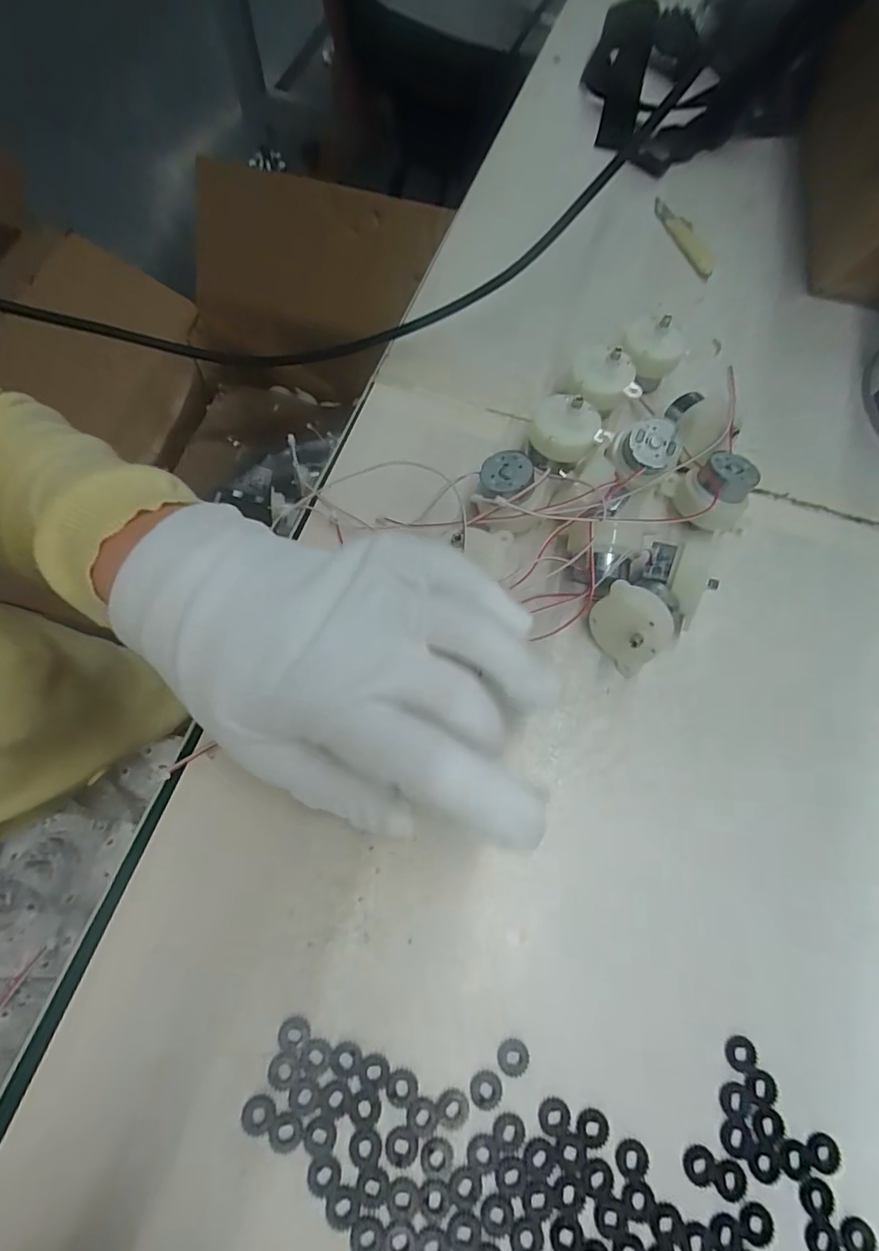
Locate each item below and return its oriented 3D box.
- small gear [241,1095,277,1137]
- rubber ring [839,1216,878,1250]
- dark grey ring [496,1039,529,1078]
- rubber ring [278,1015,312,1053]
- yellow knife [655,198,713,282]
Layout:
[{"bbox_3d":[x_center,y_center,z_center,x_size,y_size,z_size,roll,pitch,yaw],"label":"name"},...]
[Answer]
[{"bbox_3d":[-0.059,0.159,0.176,0.011,0.004,0.011,1,69,-3],"label":"small gear"},{"bbox_3d":[0.134,0.196,0.172,0.012,0.004,0.011,1,69,-3],"label":"rubber ring"},{"bbox_3d":[0.026,0.149,0.186,0.010,0.004,0.011,1,69,-3],"label":"dark grey ring"},{"bbox_3d":[-0.050,0.139,0.184,0.010,0.004,0.010,1,69,-3],"label":"rubber ring"},{"bbox_3d":[0.159,-0.253,0.351,0.016,0.008,0.080,-9,70,-7],"label":"yellow knife"}]

